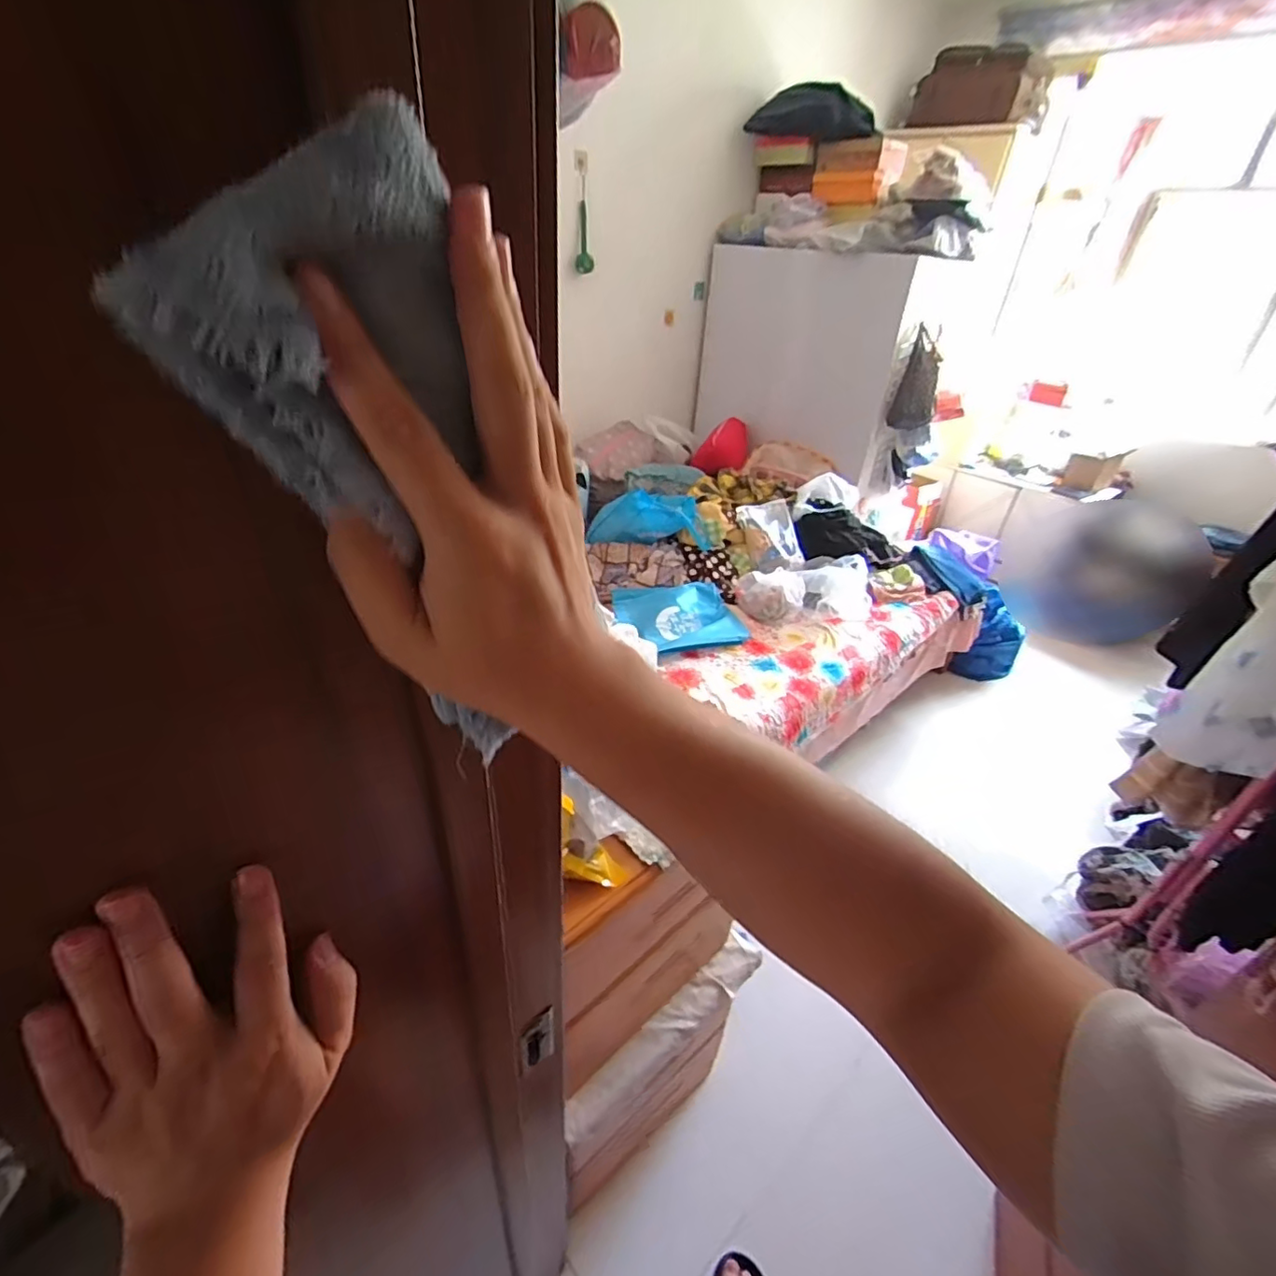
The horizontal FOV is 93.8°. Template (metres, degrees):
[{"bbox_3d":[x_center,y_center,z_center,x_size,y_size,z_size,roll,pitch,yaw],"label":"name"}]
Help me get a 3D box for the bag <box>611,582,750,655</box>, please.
[{"bbox_3d":[0.142,-0.069,1.985,0.404,0.075,0.324,-5,34,-14],"label":"bag"}]

